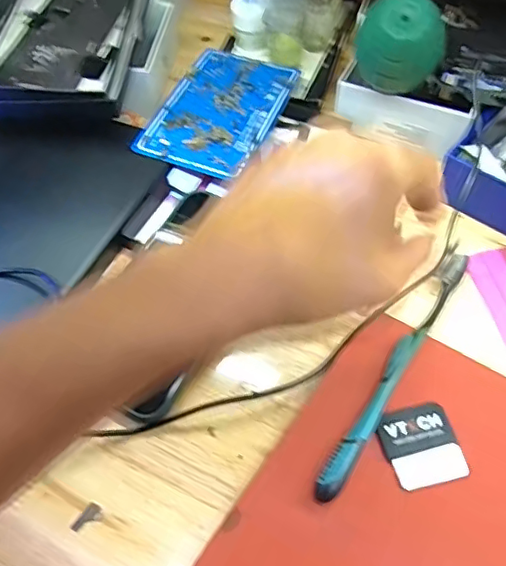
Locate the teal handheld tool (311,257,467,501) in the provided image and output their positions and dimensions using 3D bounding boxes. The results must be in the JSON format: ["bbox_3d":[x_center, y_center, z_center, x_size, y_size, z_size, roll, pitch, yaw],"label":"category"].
[{"bbox_3d":[0.084,0.046,0.333,0.013,0.012,0.177,28,64,20],"label":"teal handheld tool"}]

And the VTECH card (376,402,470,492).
[{"bbox_3d":[0.091,0.088,0.312,0.039,0.004,0.042,-14,56,-7],"label":"VTECH card"}]

